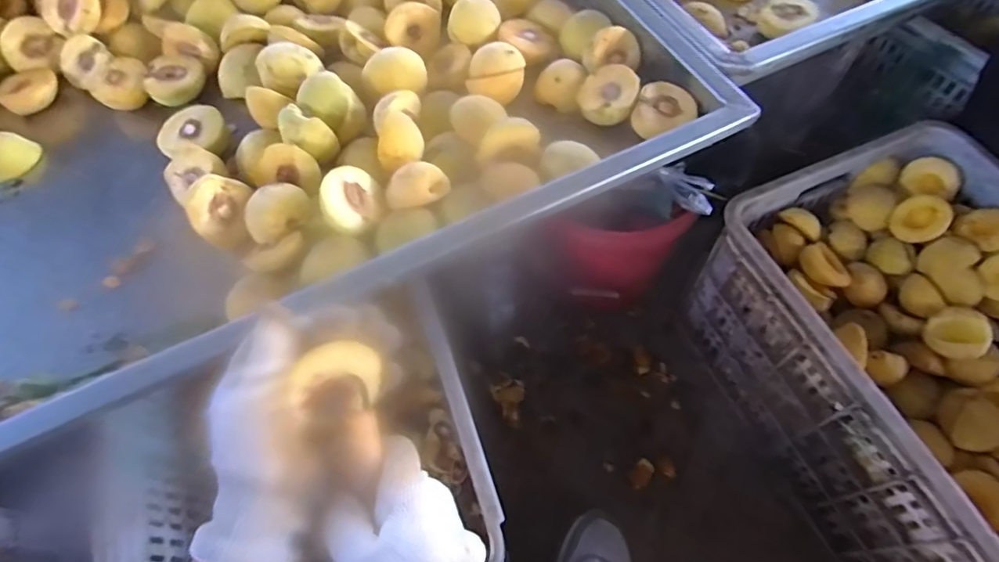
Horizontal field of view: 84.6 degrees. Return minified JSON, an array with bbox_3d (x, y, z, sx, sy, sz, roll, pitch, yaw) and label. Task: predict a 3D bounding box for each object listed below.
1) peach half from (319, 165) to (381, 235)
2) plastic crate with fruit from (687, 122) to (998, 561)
[{"bbox_3d":[-0.134,-0.071,0.488,0.055,0.024,0.055,2,84,-23],"label":"peach half"},{"bbox_3d":[0.547,0.114,0.690,0.386,0.260,0.528,-20,62,-8],"label":"plastic crate with fruit"}]

